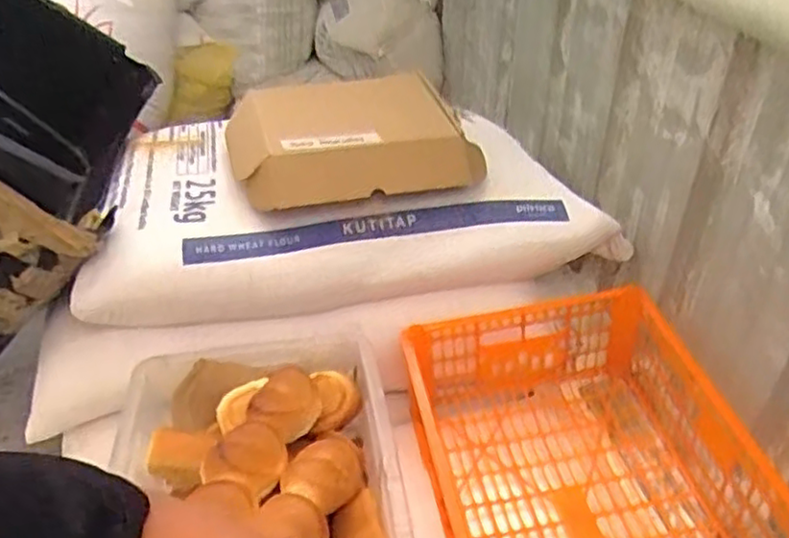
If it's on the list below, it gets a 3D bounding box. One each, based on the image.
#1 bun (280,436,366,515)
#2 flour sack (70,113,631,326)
[{"bbox_3d":[-0.074,0.211,0.704,0.088,0.040,0.077,-19,41,-22],"label":"bun"},{"bbox_3d":[-0.069,-0.106,1.019,0.713,0.129,0.345,-8,38,-9],"label":"flour sack"}]

